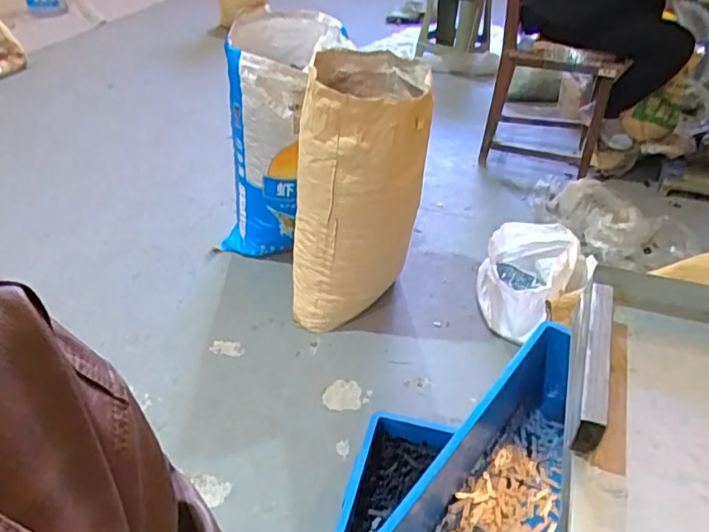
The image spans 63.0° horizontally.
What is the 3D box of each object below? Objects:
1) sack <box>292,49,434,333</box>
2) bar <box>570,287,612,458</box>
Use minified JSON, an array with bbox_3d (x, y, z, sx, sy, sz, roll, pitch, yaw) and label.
[{"bbox_3d":[0.015,-0.196,1.604,0.335,0.696,0.374,6,38,6],"label":"sack"},{"bbox_3d":[0.205,0.081,0.494,0.020,0.045,0.170,14,40,16],"label":"bar"}]

